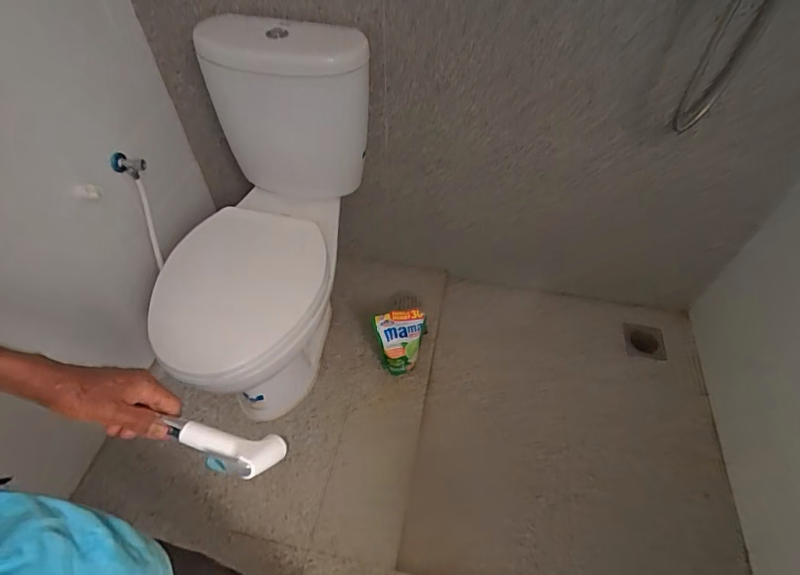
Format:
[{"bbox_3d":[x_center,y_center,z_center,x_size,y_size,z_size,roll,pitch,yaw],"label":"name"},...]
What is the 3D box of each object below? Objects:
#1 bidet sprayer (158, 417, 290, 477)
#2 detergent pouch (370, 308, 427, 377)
[{"bbox_3d":[-0.197,0.175,0.501,0.128,0.027,0.054,16,51,-1],"label":"bidet sprayer"},{"bbox_3d":[-0.004,0.150,1.249,0.137,0.208,0.099,3,51,1],"label":"detergent pouch"}]

